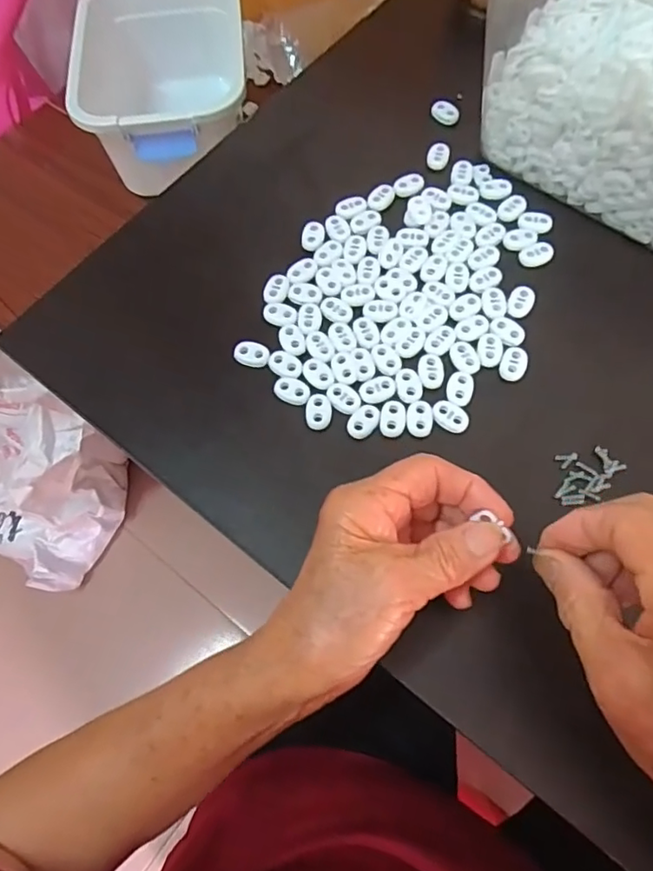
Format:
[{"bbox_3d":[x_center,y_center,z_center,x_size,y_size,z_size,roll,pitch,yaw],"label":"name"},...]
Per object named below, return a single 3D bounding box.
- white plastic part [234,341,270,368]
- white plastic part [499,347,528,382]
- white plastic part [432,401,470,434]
[{"bbox_3d":[-0.046,-0.052,0.349,0.021,0.004,0.017,12,69,8],"label":"white plastic part"},{"bbox_3d":[0.115,-0.044,0.339,0.015,0.004,0.022,18,70,10],"label":"white plastic part"},{"bbox_3d":[0.074,-0.011,0.329,0.022,0.004,0.016,36,74,16],"label":"white plastic part"}]

